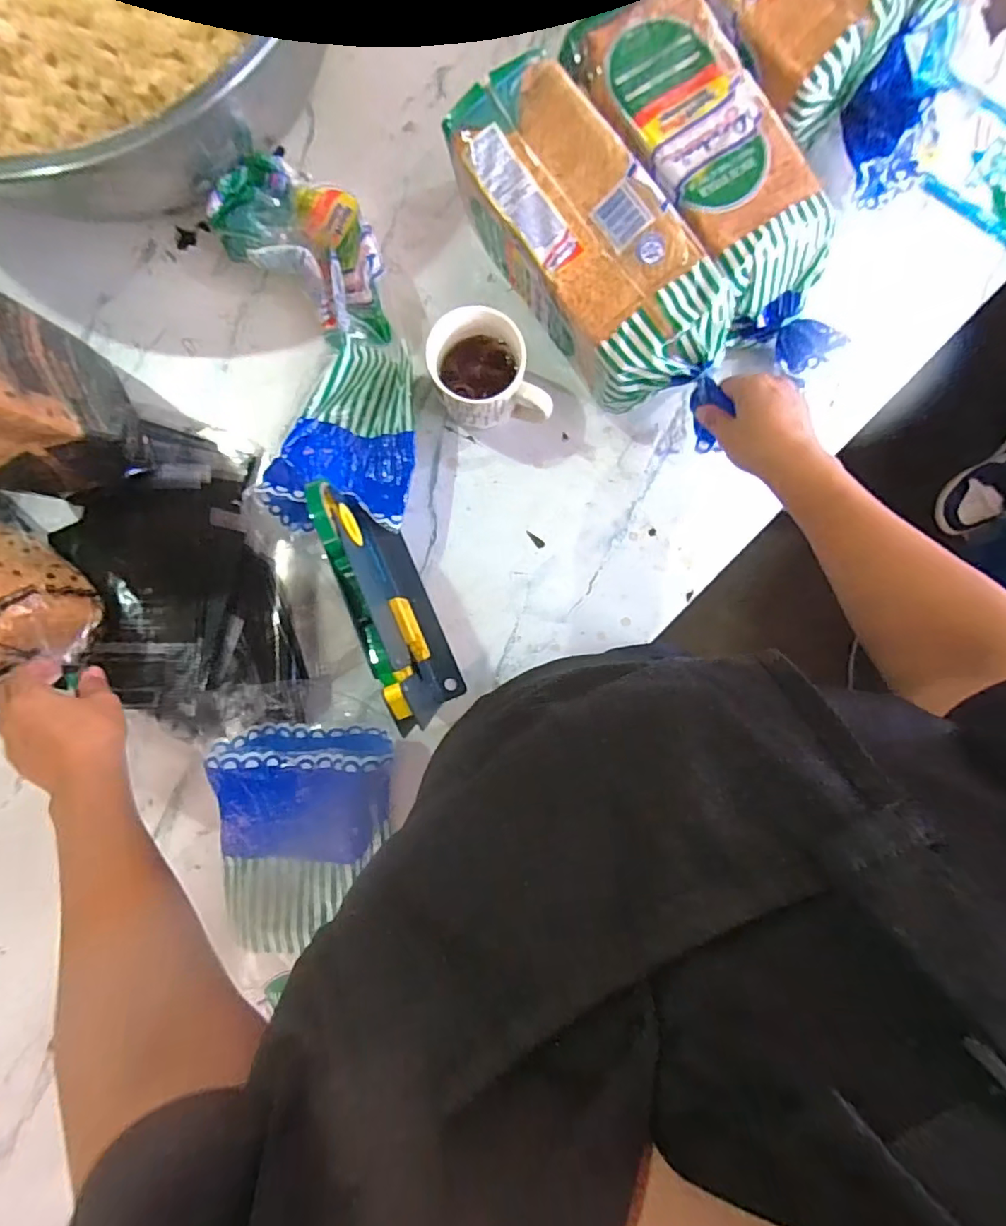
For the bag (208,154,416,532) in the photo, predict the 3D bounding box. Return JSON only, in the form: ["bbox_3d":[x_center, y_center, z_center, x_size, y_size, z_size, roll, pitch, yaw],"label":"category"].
[{"bbox_3d":[-0.173,-0.251,0.532,0.158,0.071,0.346,-11,89,1],"label":"bag"}]

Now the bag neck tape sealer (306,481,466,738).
[{"bbox_3d":[-0.098,-0.007,0.481,0.050,0.163,0.221,-21,89,0],"label":"bag neck tape sealer"}]

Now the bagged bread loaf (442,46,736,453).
[{"bbox_3d":[0.084,-0.311,0.502,0.123,0.109,0.332,-36,91,0],"label":"bagged bread loaf"}]

